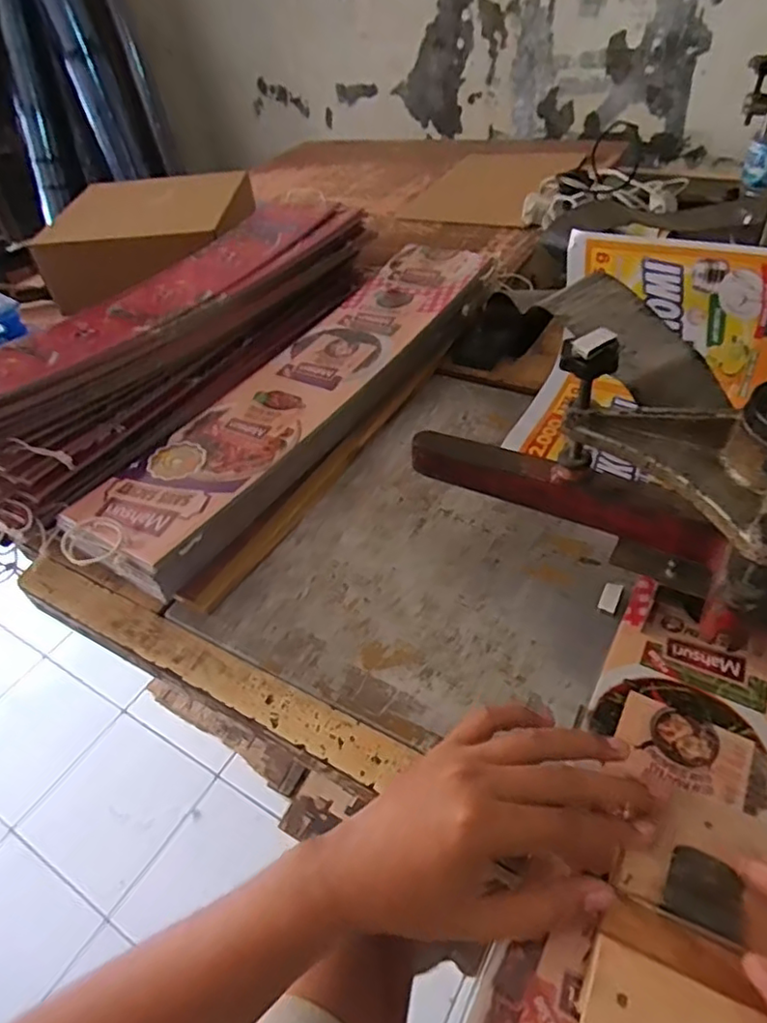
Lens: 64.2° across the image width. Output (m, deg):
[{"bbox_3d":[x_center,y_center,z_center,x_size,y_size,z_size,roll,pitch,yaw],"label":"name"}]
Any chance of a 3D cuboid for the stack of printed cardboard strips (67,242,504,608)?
[{"bbox_3d":[-0.068,-0.131,0.650,0.141,0.063,0.572,23,52,28],"label":"stack of printed cardboard strips"}]

